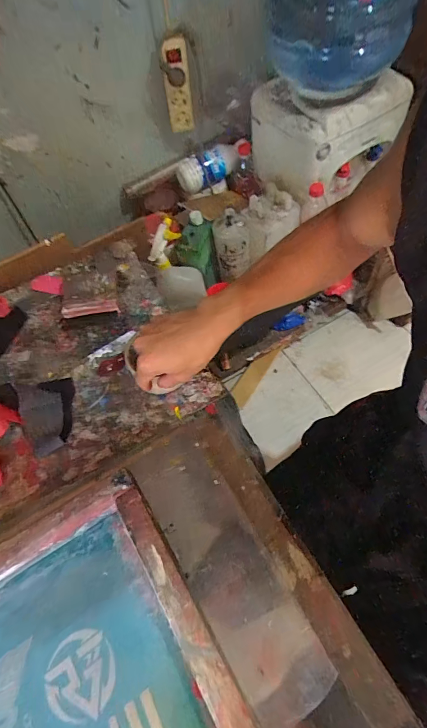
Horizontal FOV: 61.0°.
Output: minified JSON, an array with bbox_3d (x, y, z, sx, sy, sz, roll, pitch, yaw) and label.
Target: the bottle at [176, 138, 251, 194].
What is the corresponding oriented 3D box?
[{"bbox_3d":[0.000,-0.507,0.919,0.195,0.074,0.066,-23,60,7],"label":"bottle"}]

